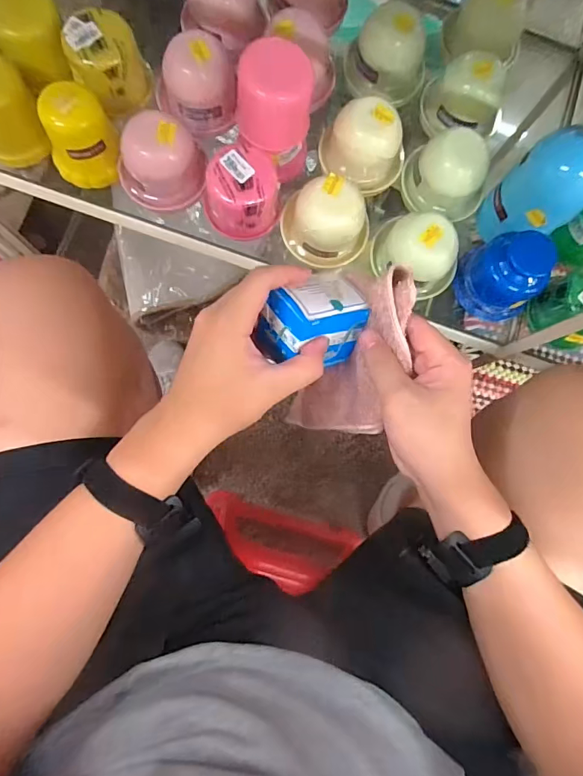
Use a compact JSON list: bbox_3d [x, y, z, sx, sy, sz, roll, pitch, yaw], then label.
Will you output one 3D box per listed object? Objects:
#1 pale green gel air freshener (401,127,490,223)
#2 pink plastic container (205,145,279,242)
[{"bbox_3d":[0.165,-0.227,0.470,0.075,0.068,0.084,-33,85,-8],"label":"pale green gel air freshener"},{"bbox_3d":[-0.048,-0.194,0.442,0.068,0.060,0.065,1,82,-5],"label":"pink plastic container"}]

